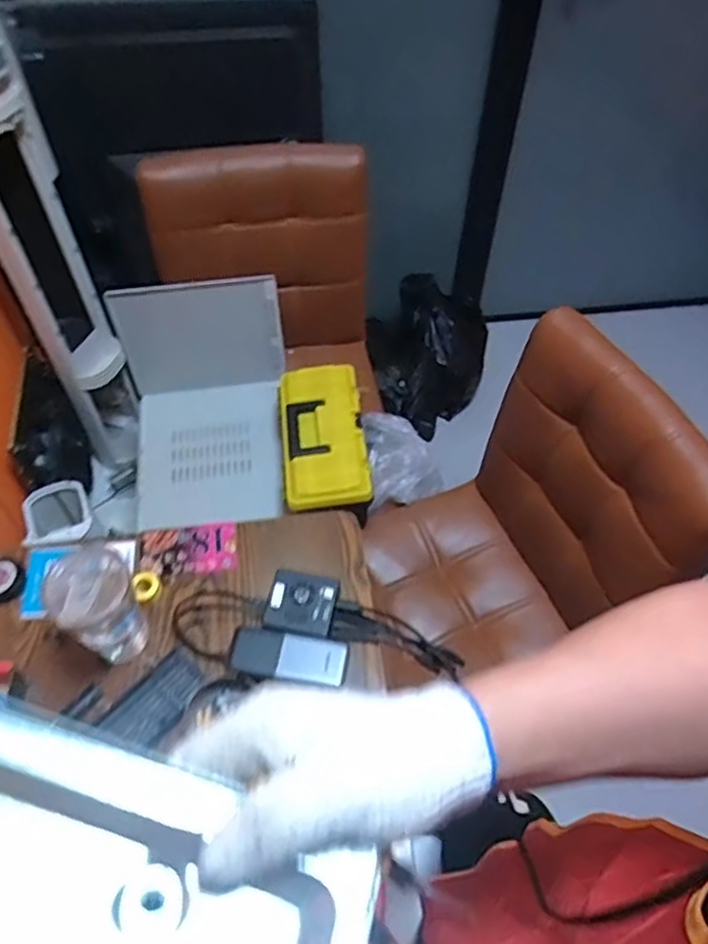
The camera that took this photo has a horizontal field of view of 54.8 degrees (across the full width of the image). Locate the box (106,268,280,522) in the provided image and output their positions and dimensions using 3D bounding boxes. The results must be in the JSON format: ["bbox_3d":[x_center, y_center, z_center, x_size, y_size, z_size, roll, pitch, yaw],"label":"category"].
[{"bbox_3d":[-0.299,-0.150,1.311,0.316,0.277,0.416,-3,56,-2],"label":"box"}]

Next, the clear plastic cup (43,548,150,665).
[{"bbox_3d":[-0.274,0.159,0.754,0.071,0.172,0.079,22,59,14],"label":"clear plastic cup"}]

